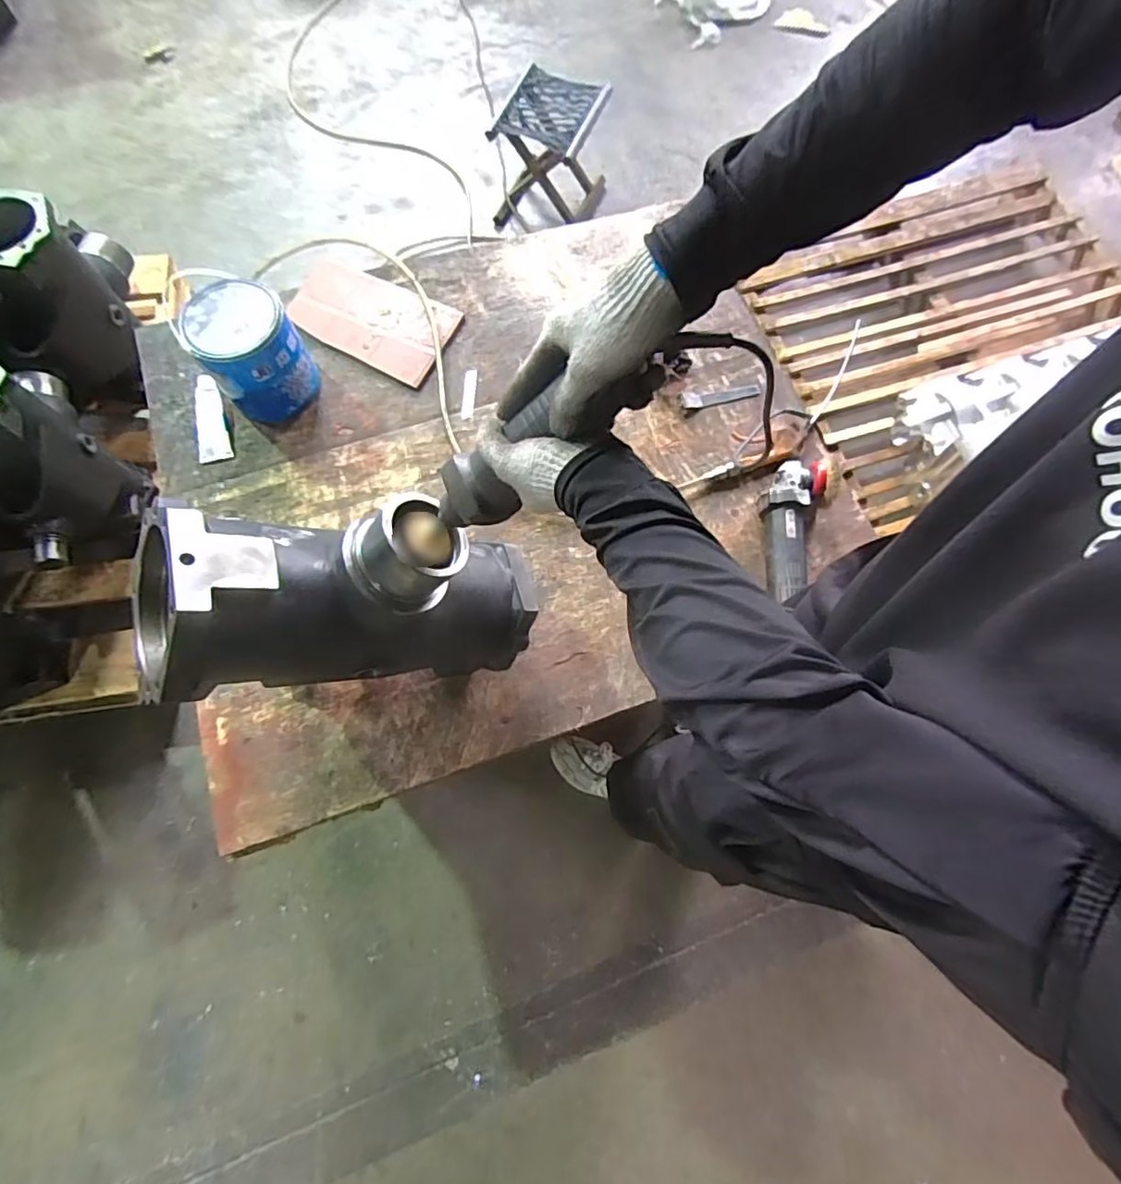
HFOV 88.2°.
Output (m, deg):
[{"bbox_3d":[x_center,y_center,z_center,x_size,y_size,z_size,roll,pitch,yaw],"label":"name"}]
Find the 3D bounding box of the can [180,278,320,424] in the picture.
[{"bbox_3d":[-0.494,-0.386,0.940,0.147,0.162,0.149,0,71,-1],"label":"can"}]

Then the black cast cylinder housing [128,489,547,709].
[{"bbox_3d":[-0.208,0.010,0.646,0.419,0.242,0.166,3,68,-39],"label":"black cast cylinder housing"}]

